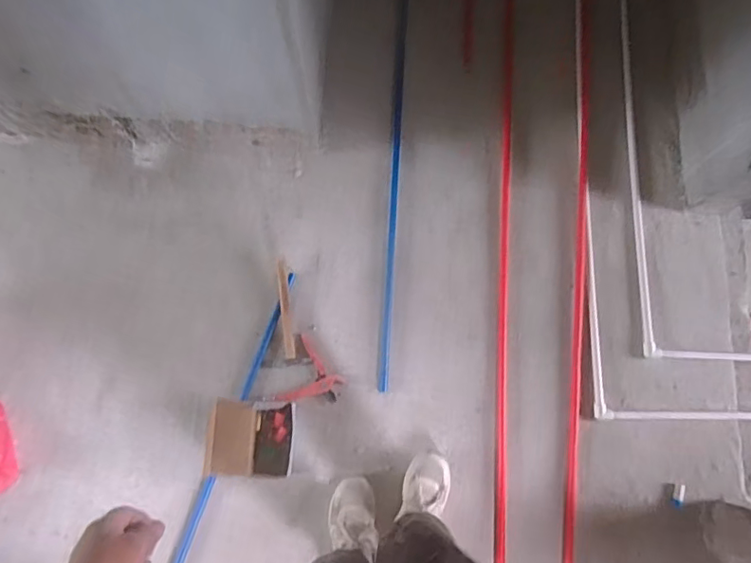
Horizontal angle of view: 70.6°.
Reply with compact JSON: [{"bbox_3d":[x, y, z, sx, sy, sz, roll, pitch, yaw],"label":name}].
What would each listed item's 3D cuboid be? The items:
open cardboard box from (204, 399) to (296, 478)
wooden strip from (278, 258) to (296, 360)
[{"bbox_3d":[-0.316,0.400,1.345,0.210,0.075,0.183,3,76,0],"label":"open cardboard box"},{"bbox_3d":[-0.248,0.071,1.457,0.029,0.008,0.282,-8,76,-3],"label":"wooden strip"}]

